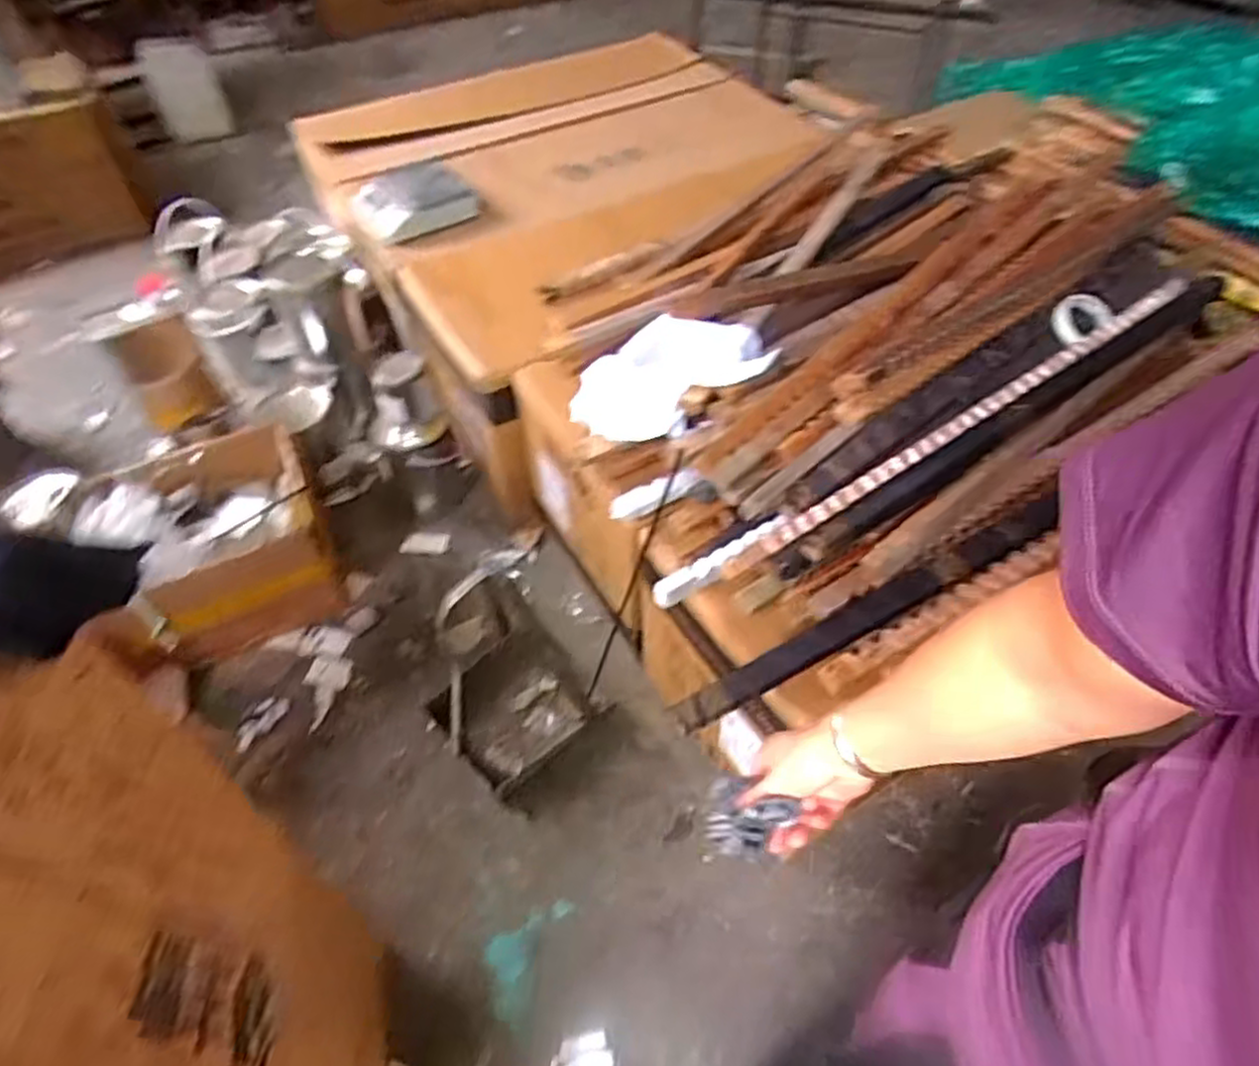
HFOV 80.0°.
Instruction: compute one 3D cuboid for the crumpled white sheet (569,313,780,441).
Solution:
[{"bbox_3d":[0.060,-0.239,1.155,0.286,0.085,0.162,-24,54,-18],"label":"crumpled white sheet"}]

